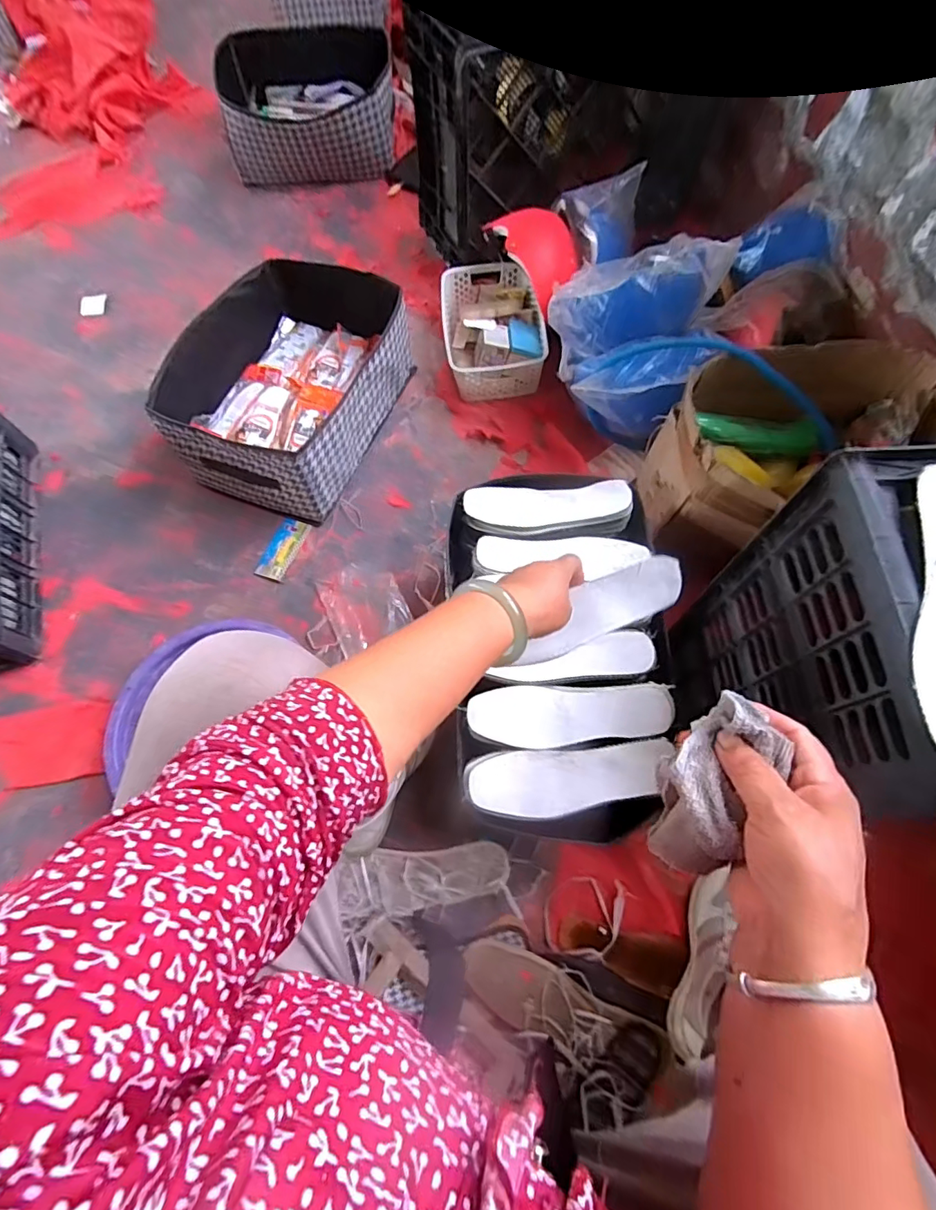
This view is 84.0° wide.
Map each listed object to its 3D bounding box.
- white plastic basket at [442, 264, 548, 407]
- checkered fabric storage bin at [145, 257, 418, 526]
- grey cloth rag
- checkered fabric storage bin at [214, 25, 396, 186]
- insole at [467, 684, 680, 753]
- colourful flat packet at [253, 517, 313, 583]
[{"bbox_3d":[0.050,-0.571,1.071,0.197,0.091,0.306,-4,67,0],"label":"white plastic basket"},{"bbox_3d":[-0.319,-0.407,0.969,0.316,0.194,0.439,18,69,9],"label":"checkered fabric storage bin"},{"bbox_3d":[0.140,0.102,0.299,0.057,0.029,0.104,24,86,11],"label":"grey cloth rag"},{"bbox_3d":[-0.394,-1.250,1.311,0.420,0.160,0.319,-9,67,-2],"label":"checkered fabric storage bin"},{"bbox_3d":[0.118,0.131,0.608,0.229,0.023,0.069,0,68,2],"label":"insole"},{"bbox_3d":[-0.332,-0.100,0.934,0.059,0.011,0.120,19,69,9],"label":"colourful flat packet"}]

